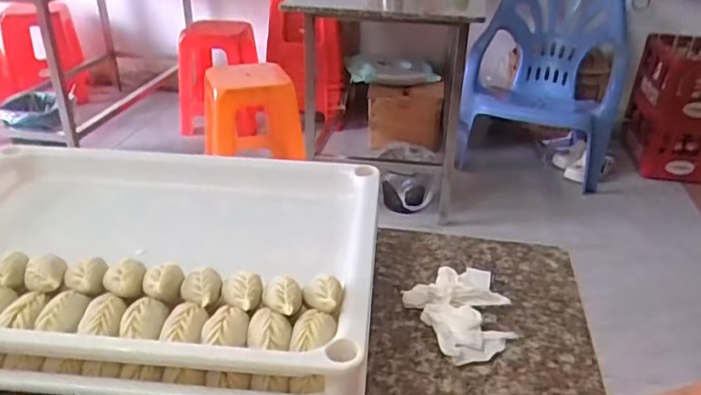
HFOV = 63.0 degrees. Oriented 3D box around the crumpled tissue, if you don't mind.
[{"bbox_3d":[0.095,0.095,0.480,0.073,0.025,0.088,-9,32,-18],"label":"crumpled tissue"}]

